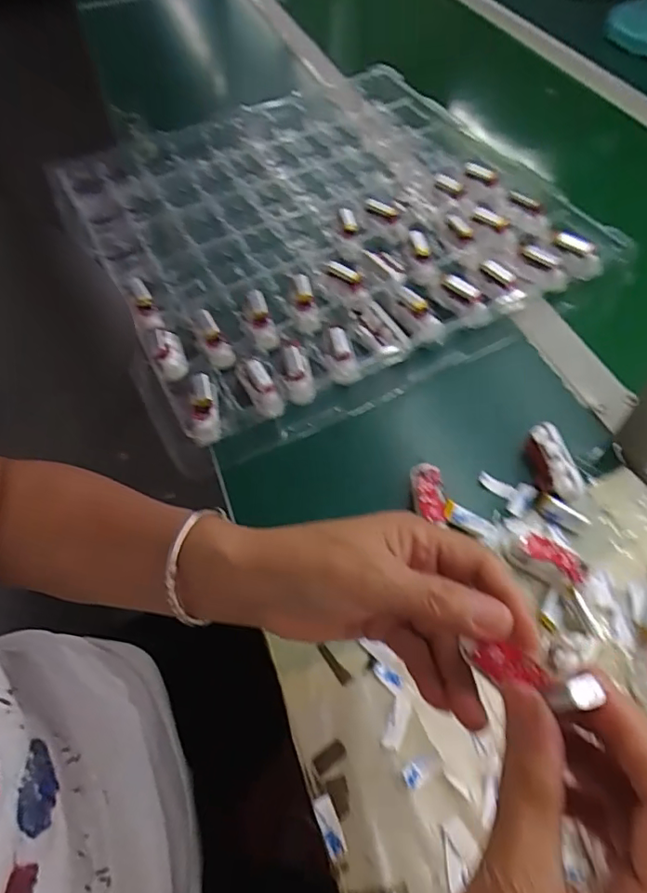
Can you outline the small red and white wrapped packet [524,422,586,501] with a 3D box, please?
[{"bbox_3d":[0.170,0.013,0.405,0.028,0.017,0.061,-9,56,-3],"label":"small red and white wrapped packet"}]

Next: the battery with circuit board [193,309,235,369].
[{"bbox_3d":[-0.099,-0.097,0.481,0.023,0.014,0.058,-25,75,-14],"label":"battery with circuit board"}]

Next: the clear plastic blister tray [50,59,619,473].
[{"bbox_3d":[-0.013,-0.249,0.583,0.462,0.034,0.488,-25,58,-13],"label":"clear plastic blister tray"}]

